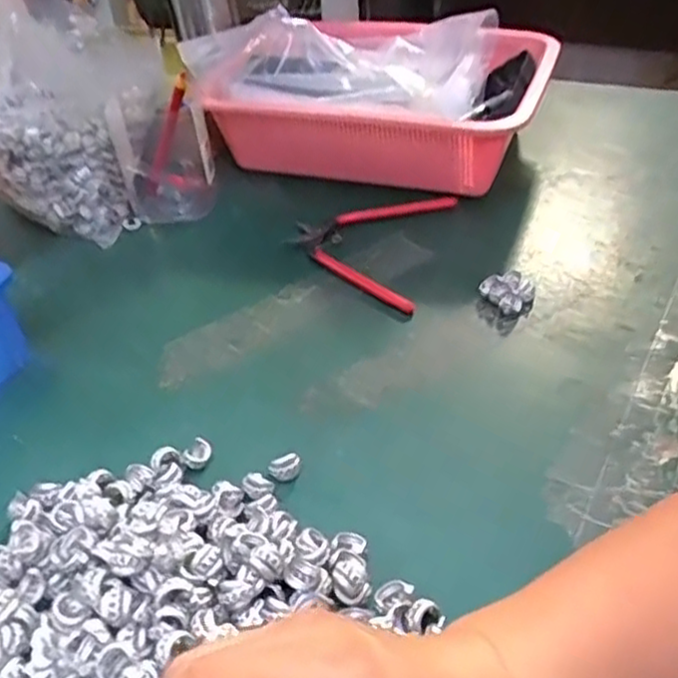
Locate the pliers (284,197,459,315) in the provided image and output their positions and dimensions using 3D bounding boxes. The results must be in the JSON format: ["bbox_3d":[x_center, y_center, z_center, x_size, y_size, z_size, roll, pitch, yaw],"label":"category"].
[{"bbox_3d":[0.018,-0.076,0.573,0.118,0.013,0.144,9,41,16],"label":"pliers"}]

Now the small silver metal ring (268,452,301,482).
[{"bbox_3d":[-0.030,0.071,0.404,0.017,0.011,0.013,-15,40,-12],"label":"small silver metal ring"}]

